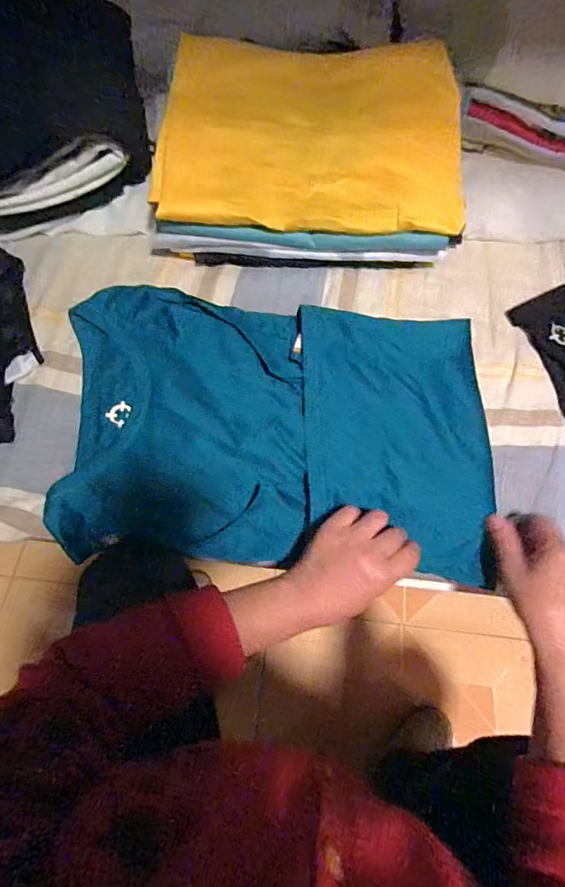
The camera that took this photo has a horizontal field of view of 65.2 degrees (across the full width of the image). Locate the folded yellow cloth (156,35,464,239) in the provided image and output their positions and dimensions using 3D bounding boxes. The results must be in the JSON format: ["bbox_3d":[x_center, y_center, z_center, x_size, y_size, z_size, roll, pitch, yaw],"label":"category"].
[{"bbox_3d":[0.033,-0.352,0.506,0.340,0.028,0.207,2,91,-1],"label":"folded yellow cloth"}]

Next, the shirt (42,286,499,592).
[{"bbox_3d":[-0.005,-0.021,0.475,0.434,0.071,0.285,3,65,0],"label":"shirt"}]

